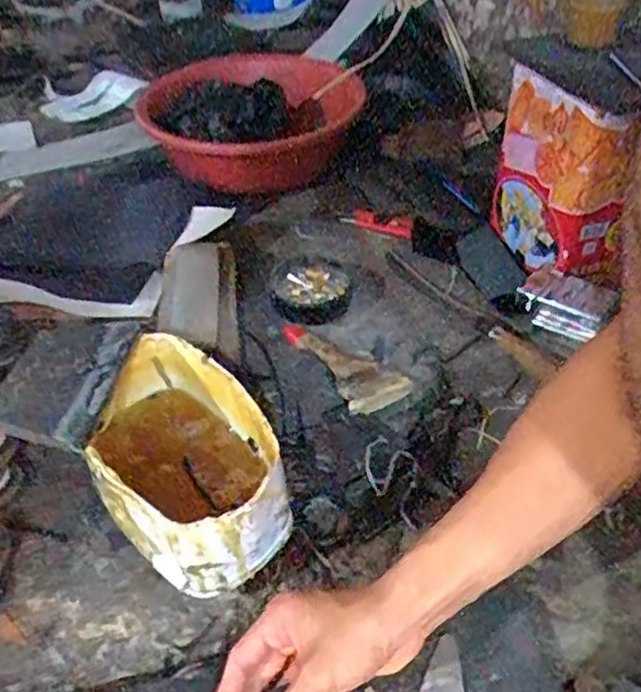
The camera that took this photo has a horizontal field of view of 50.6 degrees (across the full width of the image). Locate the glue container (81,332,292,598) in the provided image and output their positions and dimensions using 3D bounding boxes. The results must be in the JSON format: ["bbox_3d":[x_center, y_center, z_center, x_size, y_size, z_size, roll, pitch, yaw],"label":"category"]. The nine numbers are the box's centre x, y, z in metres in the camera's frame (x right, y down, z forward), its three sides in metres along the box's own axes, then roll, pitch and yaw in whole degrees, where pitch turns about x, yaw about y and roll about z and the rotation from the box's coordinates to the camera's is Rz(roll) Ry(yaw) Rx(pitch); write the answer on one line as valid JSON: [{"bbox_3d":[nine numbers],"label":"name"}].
[{"bbox_3d":[-0.115,0.102,0.563,0.129,0.127,0.201,-22,46,-19],"label":"glue container"}]

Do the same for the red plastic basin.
[{"bbox_3d":[-0.103,-0.361,1.060,0.323,0.125,0.339,-1,41,1],"label":"red plastic basin"}]

